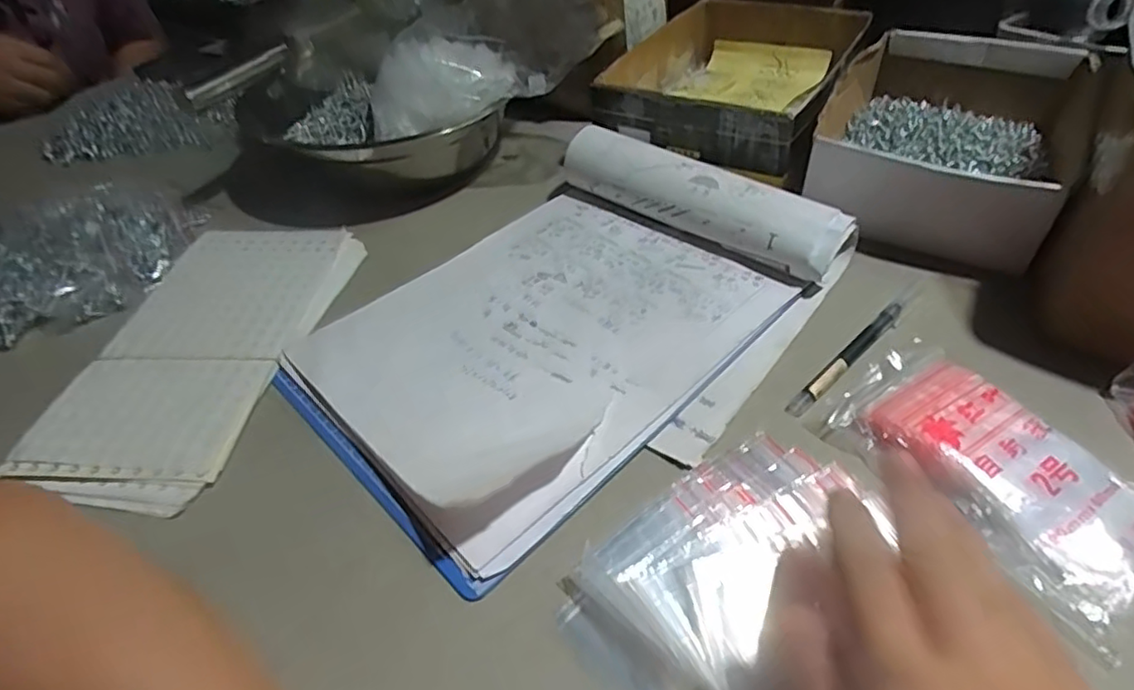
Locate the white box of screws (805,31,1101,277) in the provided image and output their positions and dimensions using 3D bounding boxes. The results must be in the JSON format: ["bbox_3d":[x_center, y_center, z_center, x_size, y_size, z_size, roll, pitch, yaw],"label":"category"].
[{"bbox_3d":[0.301,-0.162,0.494,0.175,0.082,0.264,20,50,24],"label":"white box of screws"}]

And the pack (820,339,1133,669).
[{"bbox_3d":[0.210,0.057,0.304,0.087,0.015,0.148,-27,48,-21],"label":"pack"}]

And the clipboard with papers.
[{"bbox_3d":[-0.001,-0.027,0.402,0.323,0.040,0.248,-37,53,-26],"label":"clipboard with papers"}]

